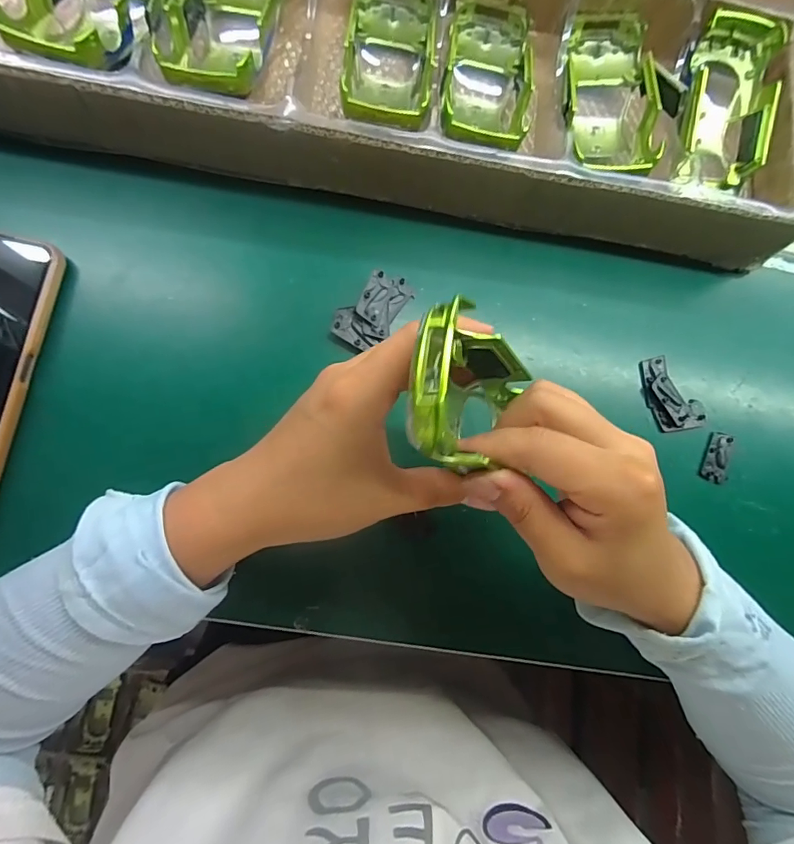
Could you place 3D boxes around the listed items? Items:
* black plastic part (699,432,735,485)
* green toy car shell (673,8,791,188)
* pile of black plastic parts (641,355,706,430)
[{"bbox_3d":[0.212,0.023,0.306,0.016,0.005,0.033,16,80,-4],"label":"black plastic part"},{"bbox_3d":[0.222,-0.217,0.318,0.064,0.050,0.100,16,80,-4],"label":"green toy car shell"},{"bbox_3d":[0.183,-0.019,0.307,0.034,0.007,0.052,-22,85,-9],"label":"pile of black plastic parts"}]

